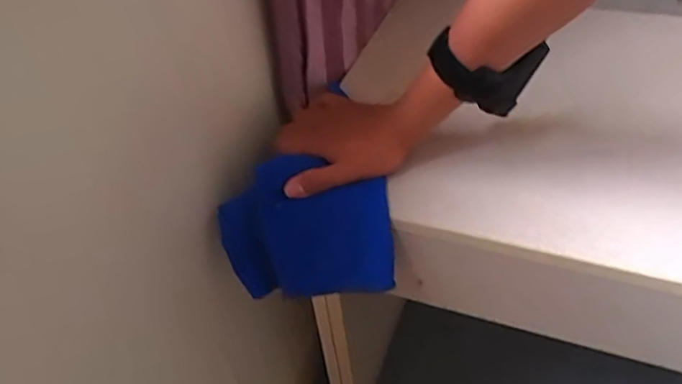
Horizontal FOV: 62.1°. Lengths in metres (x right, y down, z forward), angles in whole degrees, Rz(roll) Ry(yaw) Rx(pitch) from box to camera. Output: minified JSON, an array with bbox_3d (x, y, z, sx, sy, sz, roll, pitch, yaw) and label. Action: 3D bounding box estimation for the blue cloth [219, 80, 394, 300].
[{"bbox_3d":[-0.031,0.029,0.495,0.145,0.122,0.017,-7,-2,5],"label":"blue cloth"}]

